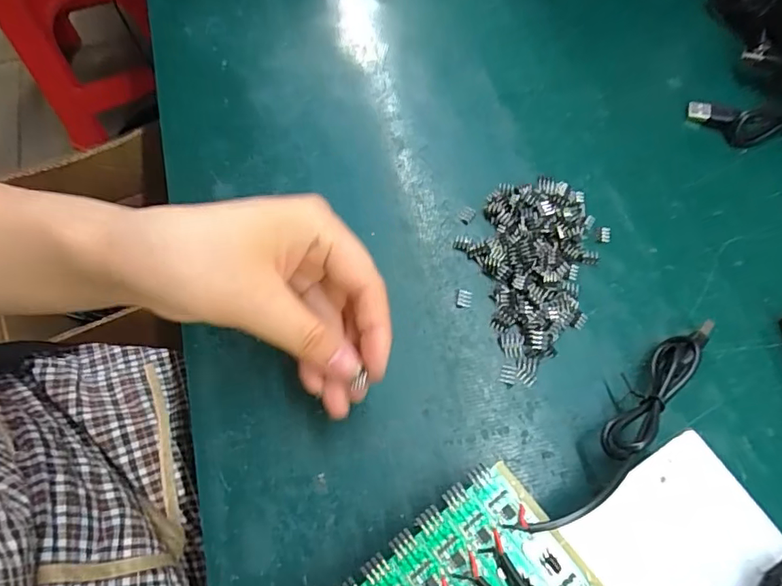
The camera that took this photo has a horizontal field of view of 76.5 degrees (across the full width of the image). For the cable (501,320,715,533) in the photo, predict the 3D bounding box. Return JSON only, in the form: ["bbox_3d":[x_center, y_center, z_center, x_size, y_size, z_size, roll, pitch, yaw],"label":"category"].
[{"bbox_3d":[0.109,0.060,0.229,0.148,0.041,0.020,-40,73,-17],"label":"cable"}]

